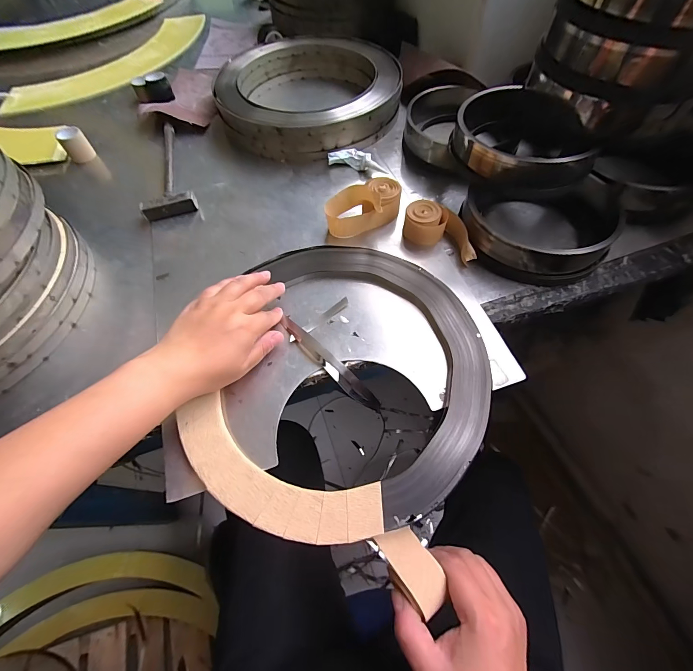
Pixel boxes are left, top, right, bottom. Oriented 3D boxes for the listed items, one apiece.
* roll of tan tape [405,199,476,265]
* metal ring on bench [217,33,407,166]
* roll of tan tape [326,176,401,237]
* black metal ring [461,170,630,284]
[{"bbox_3d":[0.122,-0.133,0.422,0.100,0.035,0.047,30,66,17],"label":"roll of tan tape"},{"bbox_3d":[-0.063,-0.427,0.582,0.304,0.052,0.290,2,61,3],"label":"metal ring on bench"},{"bbox_3d":[0.021,-0.177,0.451,0.106,0.040,0.062,-22,62,-10],"label":"roll of tan tape"},{"bbox_3d":[0.246,-0.146,0.416,0.166,0.046,0.167,-1,61,1],"label":"black metal ring"}]

